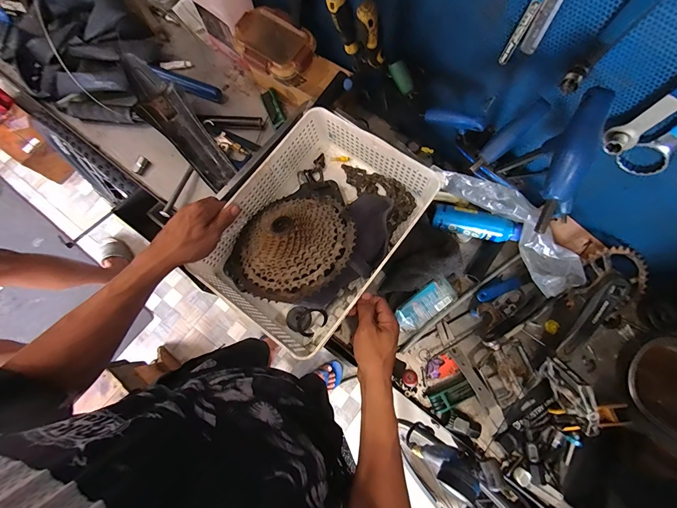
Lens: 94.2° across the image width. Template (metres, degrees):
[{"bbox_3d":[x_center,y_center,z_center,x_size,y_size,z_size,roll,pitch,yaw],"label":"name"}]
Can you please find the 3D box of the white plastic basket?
[{"bbox_3d":[-0.042,-0.044,0.496,0.225,0.090,0.320,34,79,7],"label":"white plastic basket"}]

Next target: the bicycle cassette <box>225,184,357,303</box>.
[{"bbox_3d":[-0.076,-0.024,0.473,0.204,0.064,0.189,-38,60,-10],"label":"bicycle cassette"}]

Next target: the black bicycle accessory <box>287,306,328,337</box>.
[{"bbox_3d":[-0.050,0.103,0.480,0.060,0.030,0.043,9,77,2],"label":"black bicycle accessory"}]

